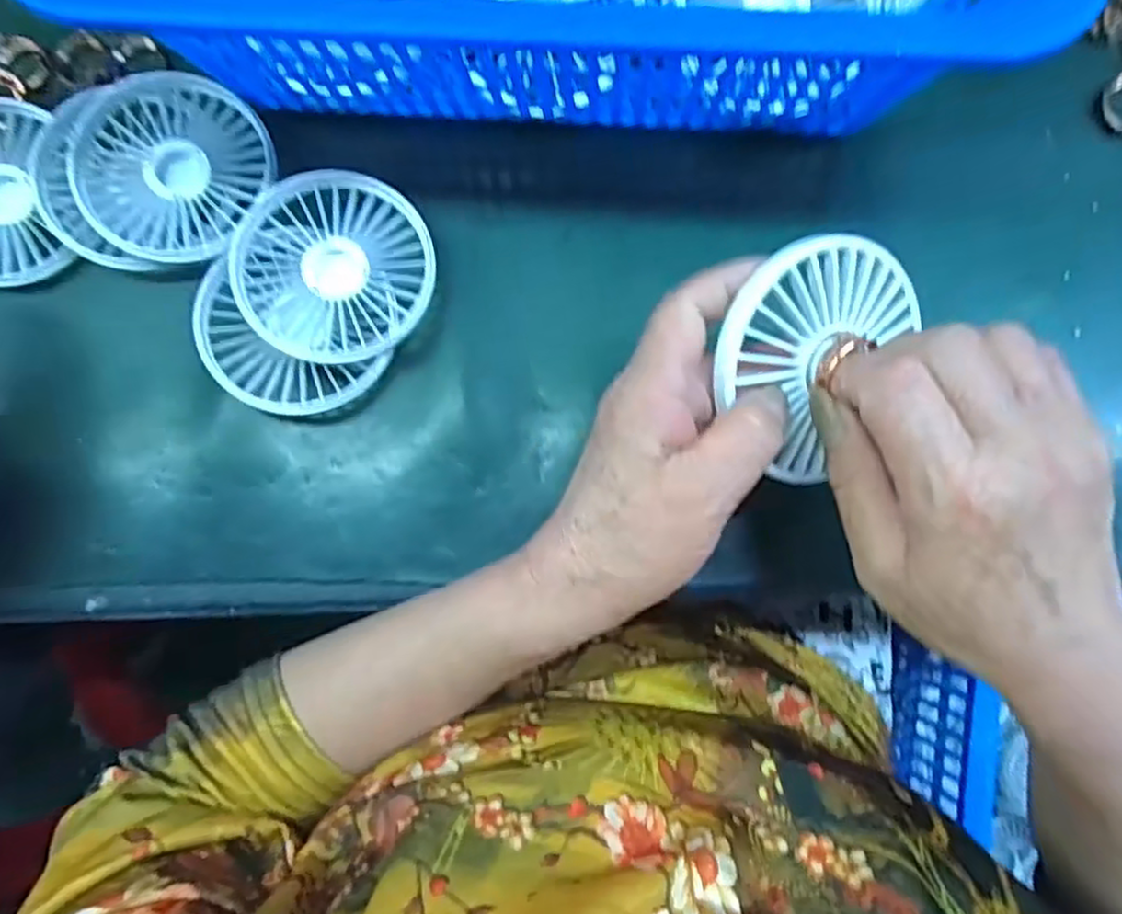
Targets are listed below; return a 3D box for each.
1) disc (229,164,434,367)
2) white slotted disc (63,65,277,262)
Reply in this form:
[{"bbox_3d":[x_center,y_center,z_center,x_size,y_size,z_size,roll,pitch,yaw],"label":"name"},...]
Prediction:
[{"bbox_3d":[-0.104,-0.090,0.334,0.086,0.014,0.090,1,82,-5],"label":"disc"},{"bbox_3d":[-0.184,-0.138,0.337,0.087,0.016,0.084,-1,81,4],"label":"white slotted disc"}]

